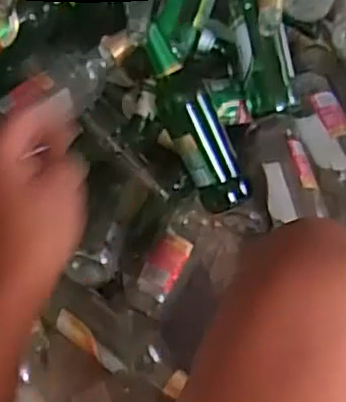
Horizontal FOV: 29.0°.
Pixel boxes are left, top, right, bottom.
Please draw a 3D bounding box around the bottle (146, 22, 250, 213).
[{"bbox_3d":[0.022,-0.104,0.857,0.069,0.059,0.245,-27,99,-12],"label":"bottle"}]

